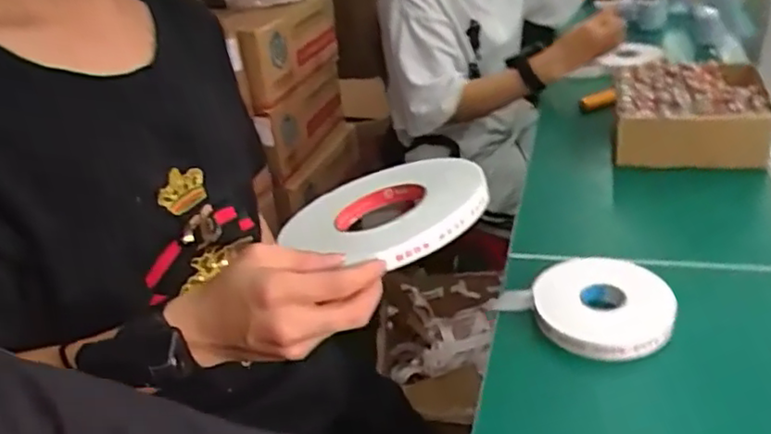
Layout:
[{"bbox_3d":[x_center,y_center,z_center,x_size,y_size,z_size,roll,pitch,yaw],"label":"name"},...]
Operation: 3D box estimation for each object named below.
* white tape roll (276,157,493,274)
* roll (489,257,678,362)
[{"bbox_3d":[0.004,-0.007,0.526,0.149,0.017,0.167,-37,27,-31],"label":"white tape roll"},{"bbox_3d":[0.202,0.083,0.644,0.144,0.029,0.144,-6,30,3],"label":"roll"}]

